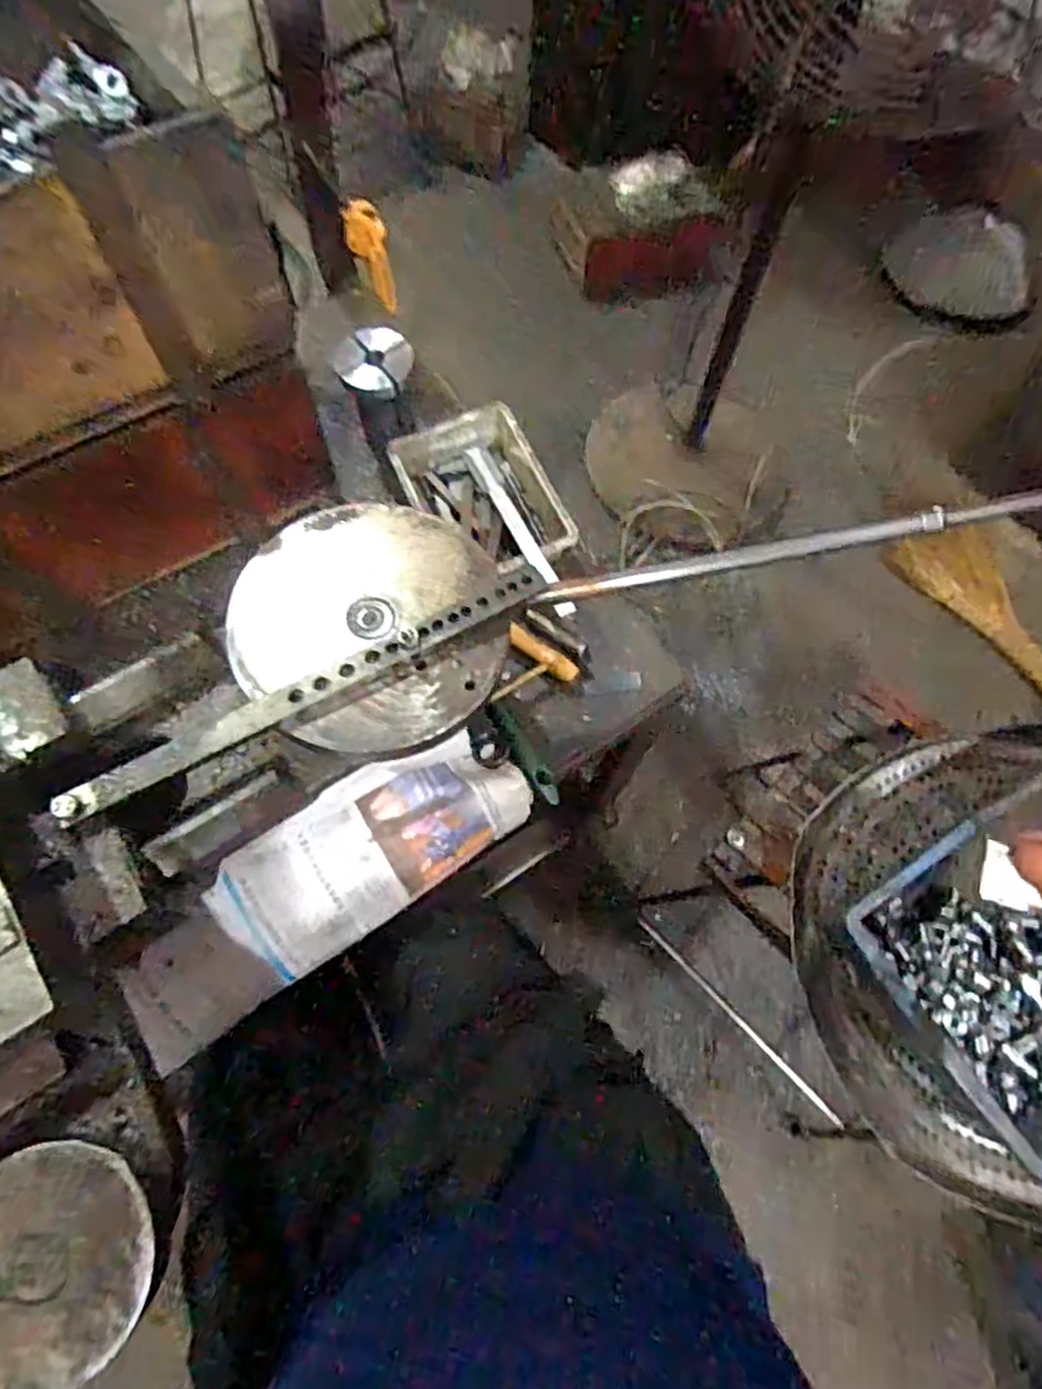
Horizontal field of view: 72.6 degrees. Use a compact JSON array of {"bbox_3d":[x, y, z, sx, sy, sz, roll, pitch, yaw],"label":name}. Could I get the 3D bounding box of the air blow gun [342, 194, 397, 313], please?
[{"bbox_3d":[-0.167,-0.488,0.793,0.041,0.116,0.022,3,67,0],"label":"air blow gun"}]

